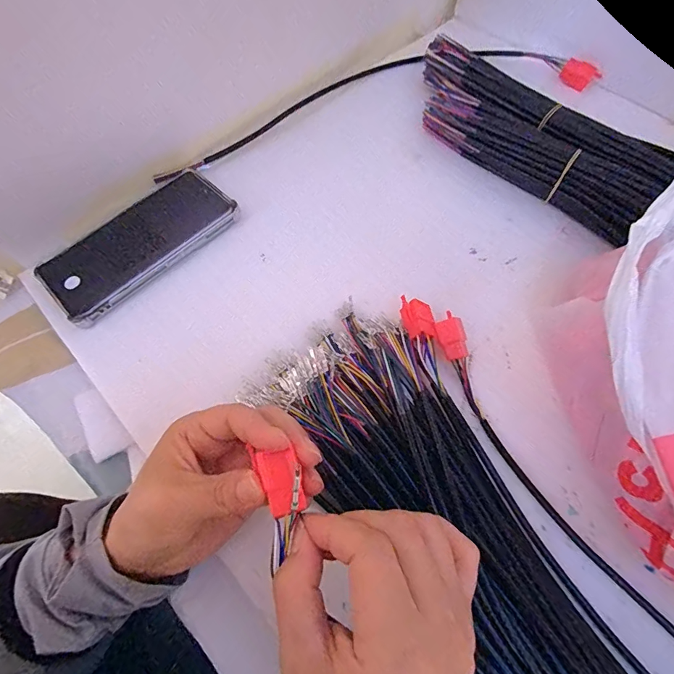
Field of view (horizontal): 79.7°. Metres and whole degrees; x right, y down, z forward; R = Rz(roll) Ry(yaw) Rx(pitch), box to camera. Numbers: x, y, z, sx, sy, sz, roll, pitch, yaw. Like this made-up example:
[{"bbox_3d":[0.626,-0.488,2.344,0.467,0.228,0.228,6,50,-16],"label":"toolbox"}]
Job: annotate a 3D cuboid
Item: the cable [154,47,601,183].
[{"bbox_3d":[0.038,-0.260,0.421,0.460,0.025,0.110,-16,66,-6],"label":"cable"}]

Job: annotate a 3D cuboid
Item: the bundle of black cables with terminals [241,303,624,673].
[{"bbox_3d":[0.117,0.157,0.229,0.113,0.042,0.434,-35,72,-15],"label":"bundle of black cables with terminals"}]

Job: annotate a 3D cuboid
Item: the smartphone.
[{"bbox_3d":[-0.169,-0.084,0.347,0.161,0.008,0.074,-41,71,-16],"label":"smartphone"}]

